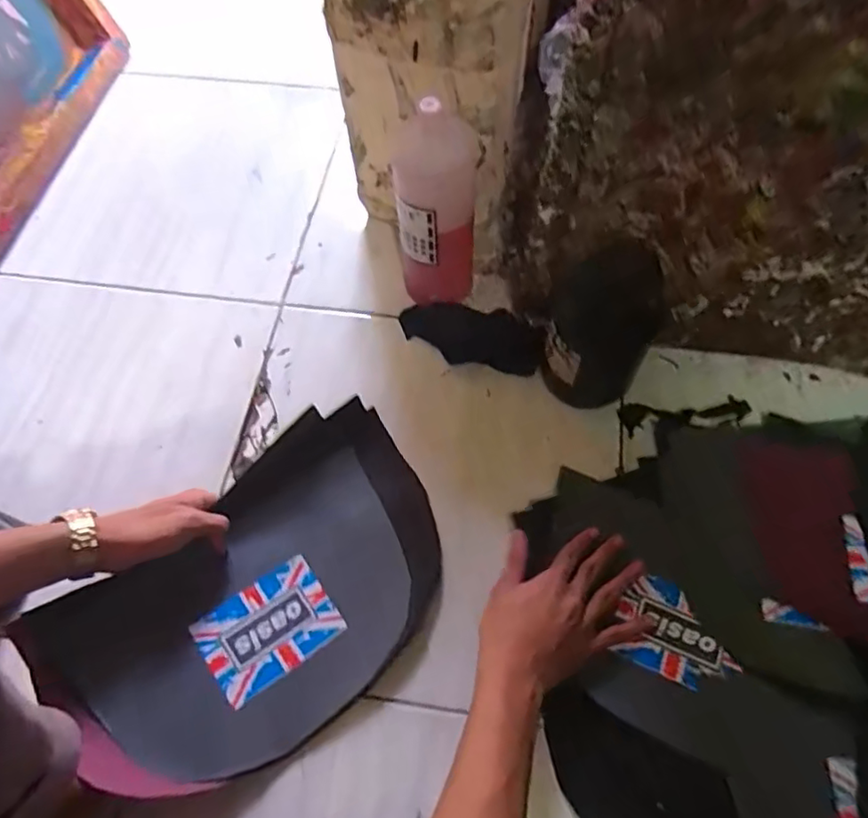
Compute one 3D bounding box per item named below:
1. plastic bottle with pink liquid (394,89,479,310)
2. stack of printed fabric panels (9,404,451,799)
[{"bbox_3d":[0.002,-0.194,0.608,0.074,0.230,0.068,-4,63,-1],"label":"plastic bottle with pink liquid"},{"bbox_3d":[-0.147,0.164,0.525,0.345,0.065,0.221,-38,68,-17],"label":"stack of printed fabric panels"}]

